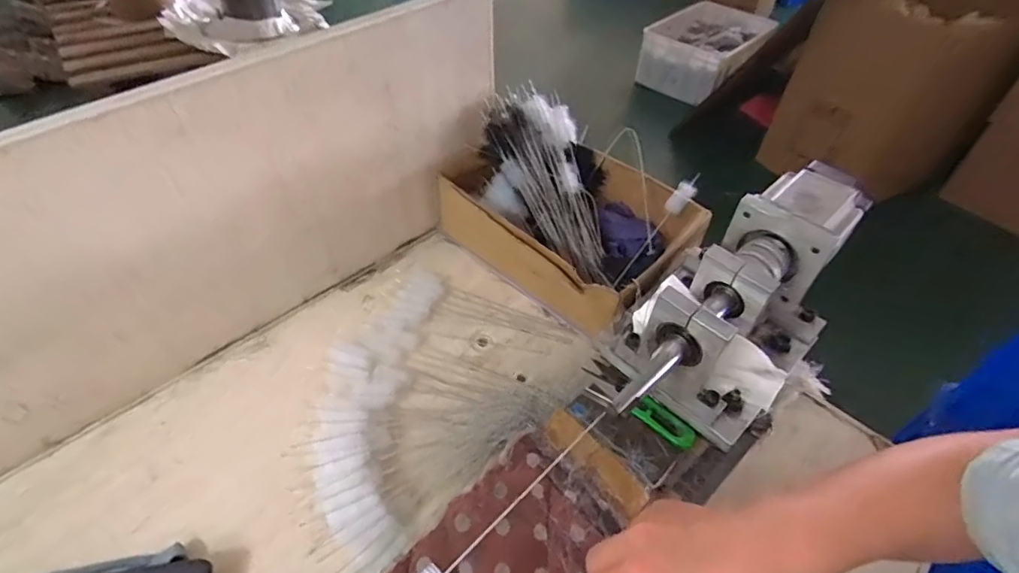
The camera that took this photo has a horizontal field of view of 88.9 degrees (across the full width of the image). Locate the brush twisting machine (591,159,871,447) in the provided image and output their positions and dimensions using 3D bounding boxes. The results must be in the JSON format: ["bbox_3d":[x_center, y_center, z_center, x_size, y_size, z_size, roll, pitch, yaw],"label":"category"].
[{"bbox_3d":[0.207,0.007,0.466,0.139,0.117,0.293,37,56,28],"label":"brush twisting machine"}]

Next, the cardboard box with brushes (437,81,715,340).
[{"bbox_3d":[0.070,-0.095,0.627,0.197,0.130,0.289,-35,60,-30],"label":"cardboard box with brushes"}]

